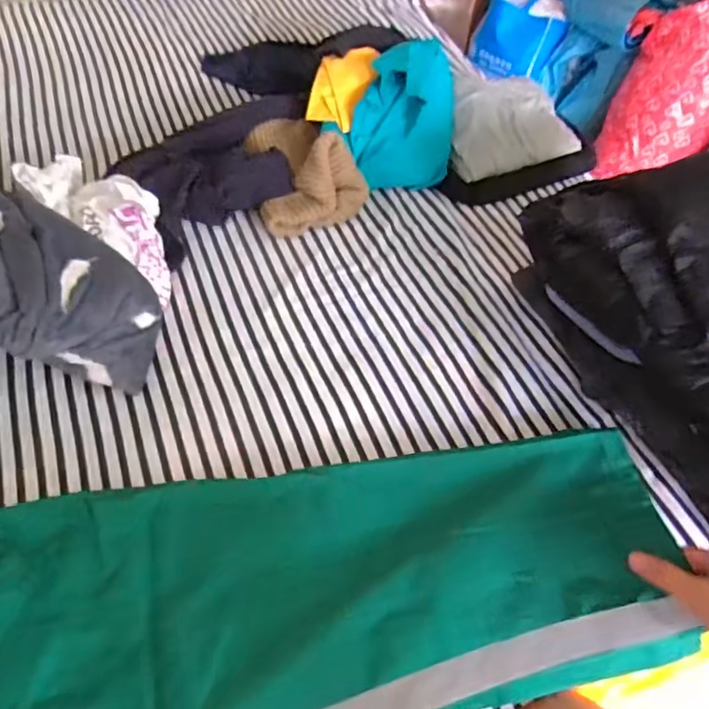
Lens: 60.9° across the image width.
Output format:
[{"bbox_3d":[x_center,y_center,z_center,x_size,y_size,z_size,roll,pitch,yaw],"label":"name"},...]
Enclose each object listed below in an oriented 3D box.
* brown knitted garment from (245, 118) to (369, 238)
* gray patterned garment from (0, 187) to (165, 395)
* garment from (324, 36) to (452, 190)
[{"bbox_3d":[-0.079,-0.283,0.898,0.149,0.095,0.200,-12,53,-15],"label":"brown knitted garment"},{"bbox_3d":[-0.390,-0.109,0.668,0.404,0.086,0.166,39,56,5],"label":"gray patterned garment"},{"bbox_3d":[0.058,-0.365,0.925,0.203,0.163,0.167,-6,52,-10],"label":"garment"}]

